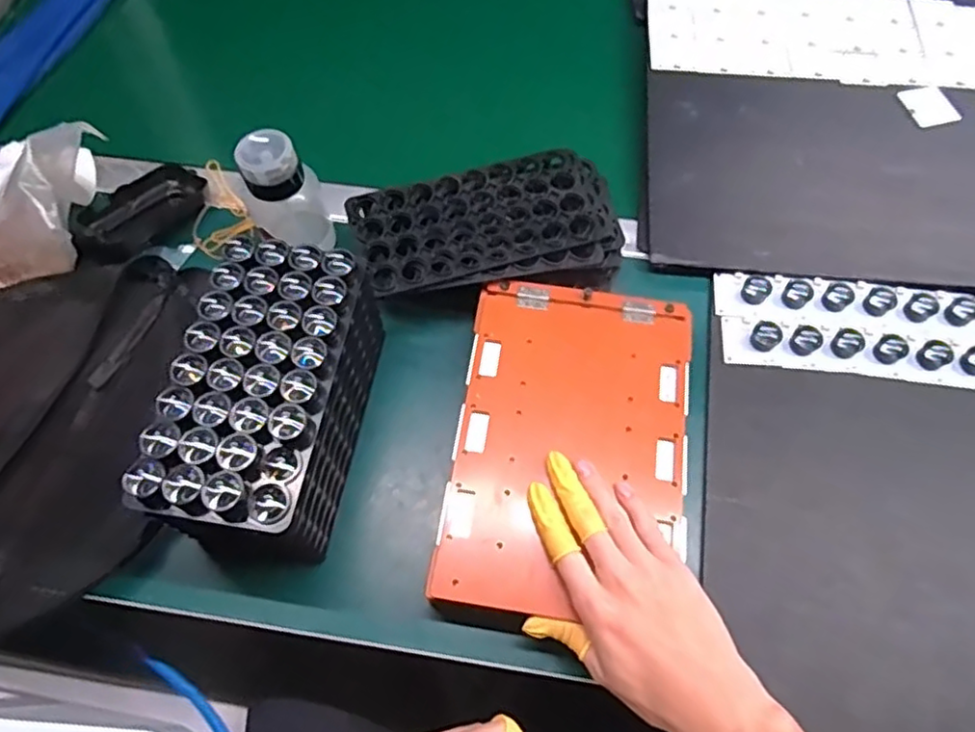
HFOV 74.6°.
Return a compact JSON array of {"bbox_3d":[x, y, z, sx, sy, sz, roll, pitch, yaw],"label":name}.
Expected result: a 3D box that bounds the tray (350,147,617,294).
[{"bbox_3d":[0.002,-0.114,0.551,0.217,0.052,0.115,-11,66,-4],"label":"tray"}]

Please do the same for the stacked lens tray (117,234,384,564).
[{"bbox_3d":[-0.147,0.027,0.451,0.101,0.121,0.200,10,67,6],"label":"stacked lens tray"}]

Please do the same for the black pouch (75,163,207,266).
[{"bbox_3d":[-0.305,-0.136,0.569,0.056,0.031,0.121,23,55,11],"label":"black pouch"}]

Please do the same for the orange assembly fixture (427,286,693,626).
[{"bbox_3d":[0.060,0.054,0.459,0.162,0.010,0.245,7,66,5],"label":"orange assembly fixture"}]

